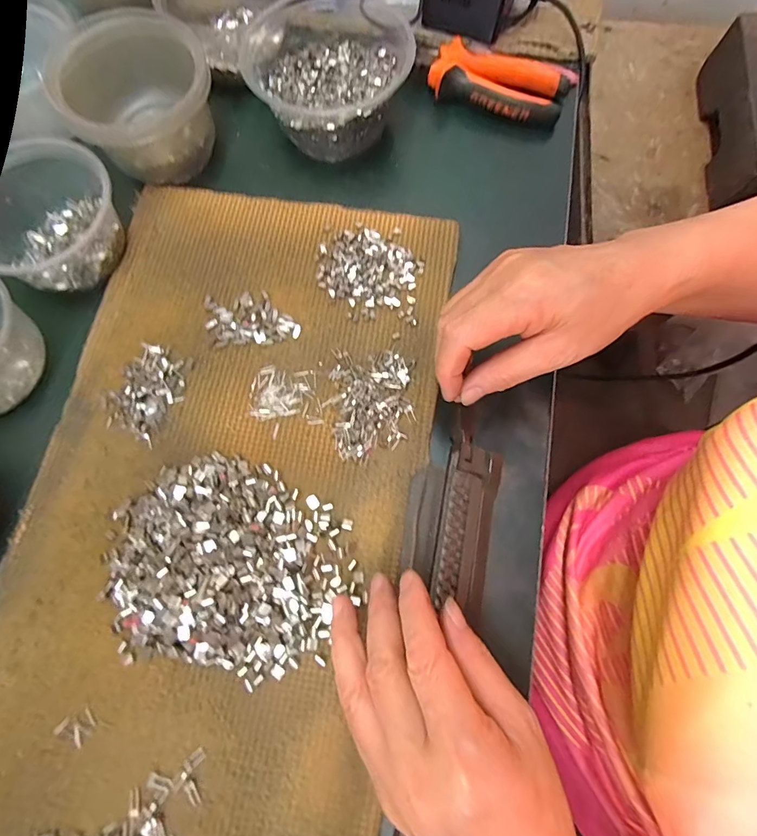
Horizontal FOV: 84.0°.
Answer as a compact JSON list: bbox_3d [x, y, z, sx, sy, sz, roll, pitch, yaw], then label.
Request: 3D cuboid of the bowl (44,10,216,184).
[{"bbox_3d":[-0.195,-0.260,0.344,0.113,0.066,0.116,0,74,1],"label":"bowl"}]

